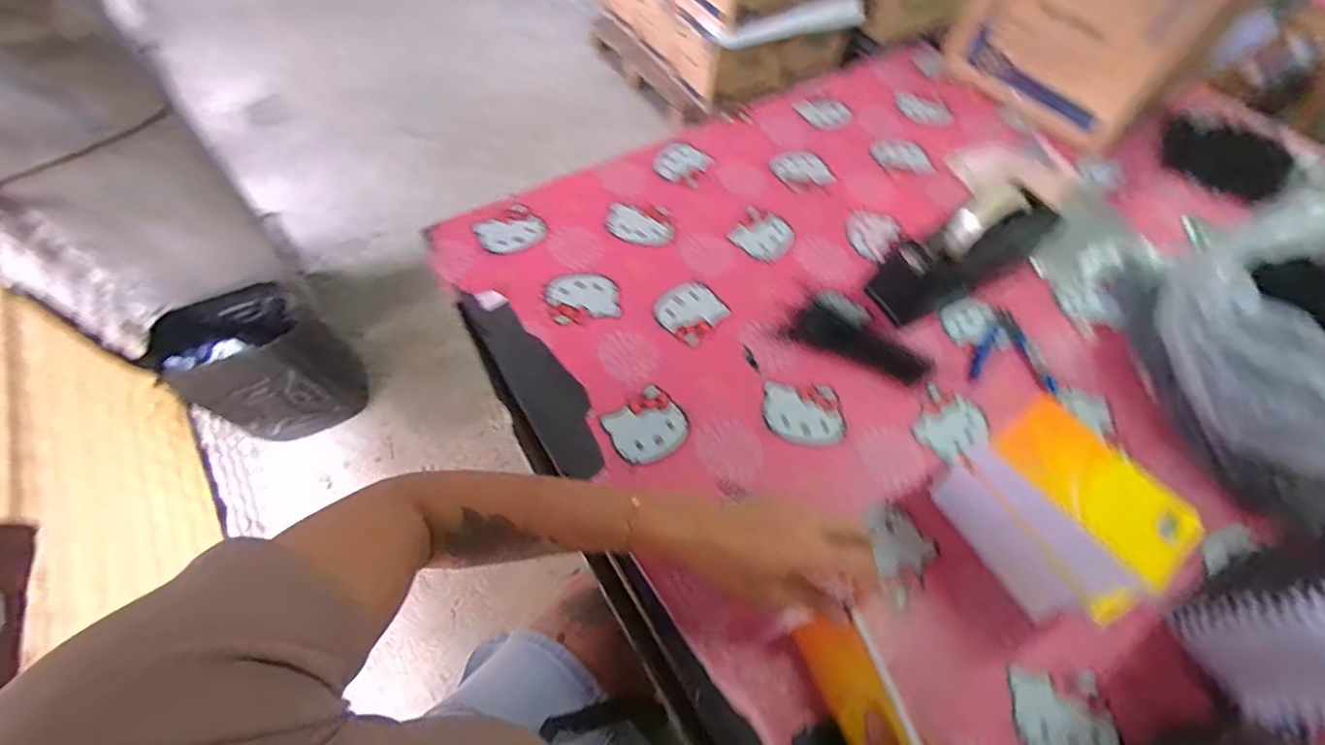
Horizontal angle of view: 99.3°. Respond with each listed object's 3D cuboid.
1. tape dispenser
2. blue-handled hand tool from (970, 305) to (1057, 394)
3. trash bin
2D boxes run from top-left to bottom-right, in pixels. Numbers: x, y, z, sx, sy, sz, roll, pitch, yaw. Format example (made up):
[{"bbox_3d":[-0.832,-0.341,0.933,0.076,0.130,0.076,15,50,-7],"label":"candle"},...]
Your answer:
[{"bbox_3d":[0.340,-0.139,0.629,0.200,0.118,0.070,-21,62,-16],"label":"tape dispenser"},{"bbox_3d":[0.396,-0.019,0.622,0.082,0.016,0.113,32,61,15],"label":"blue-handled hand tool"},{"bbox_3d":[-0.920,0.003,1.345,0.326,0.338,0.210,-32,65,-20],"label":"trash bin"}]

